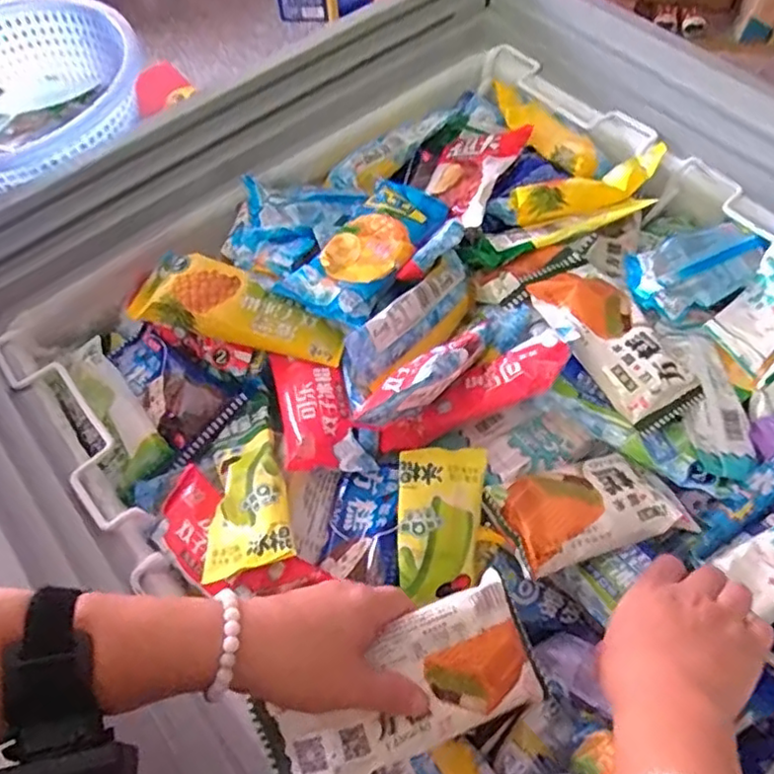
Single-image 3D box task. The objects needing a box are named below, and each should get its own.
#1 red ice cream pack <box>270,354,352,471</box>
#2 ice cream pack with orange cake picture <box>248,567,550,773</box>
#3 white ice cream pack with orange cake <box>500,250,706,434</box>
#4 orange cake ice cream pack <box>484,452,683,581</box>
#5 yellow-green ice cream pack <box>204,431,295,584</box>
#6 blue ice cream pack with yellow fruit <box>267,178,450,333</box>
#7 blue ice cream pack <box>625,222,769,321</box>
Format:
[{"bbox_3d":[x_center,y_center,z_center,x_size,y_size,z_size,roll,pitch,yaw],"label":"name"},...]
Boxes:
[{"bbox_3d":[-0.066,0.015,0.545,0.060,0.038,0.123,-13,60,-5],"label":"red ice cream pack"},{"bbox_3d":[0.009,0.186,0.381,0.169,0.026,0.075,-20,81,-14],"label":"ice cream pack with orange cake picture"},{"bbox_3d":[0.199,-0.049,0.558,0.095,0.029,0.177,-31,63,-15],"label":"white ice cream pack with orange cake"},{"bbox_3d":[0.153,0.090,0.481,0.134,0.019,0.072,-18,61,-8],"label":"orange cake ice cream pack"},{"bbox_3d":[-0.115,0.093,0.498,0.066,0.023,0.124,-24,46,2],"label":"yellow-green ice cream pack"},{"bbox_3d":[-0.017,-0.140,0.612,0.084,0.018,0.184,26,64,17],"label":"blue ice cream pack with yellow fruit"},{"bbox_3d":[0.301,-0.115,0.600,0.141,0.034,0.077,-20,61,-9],"label":"blue ice cream pack"}]

